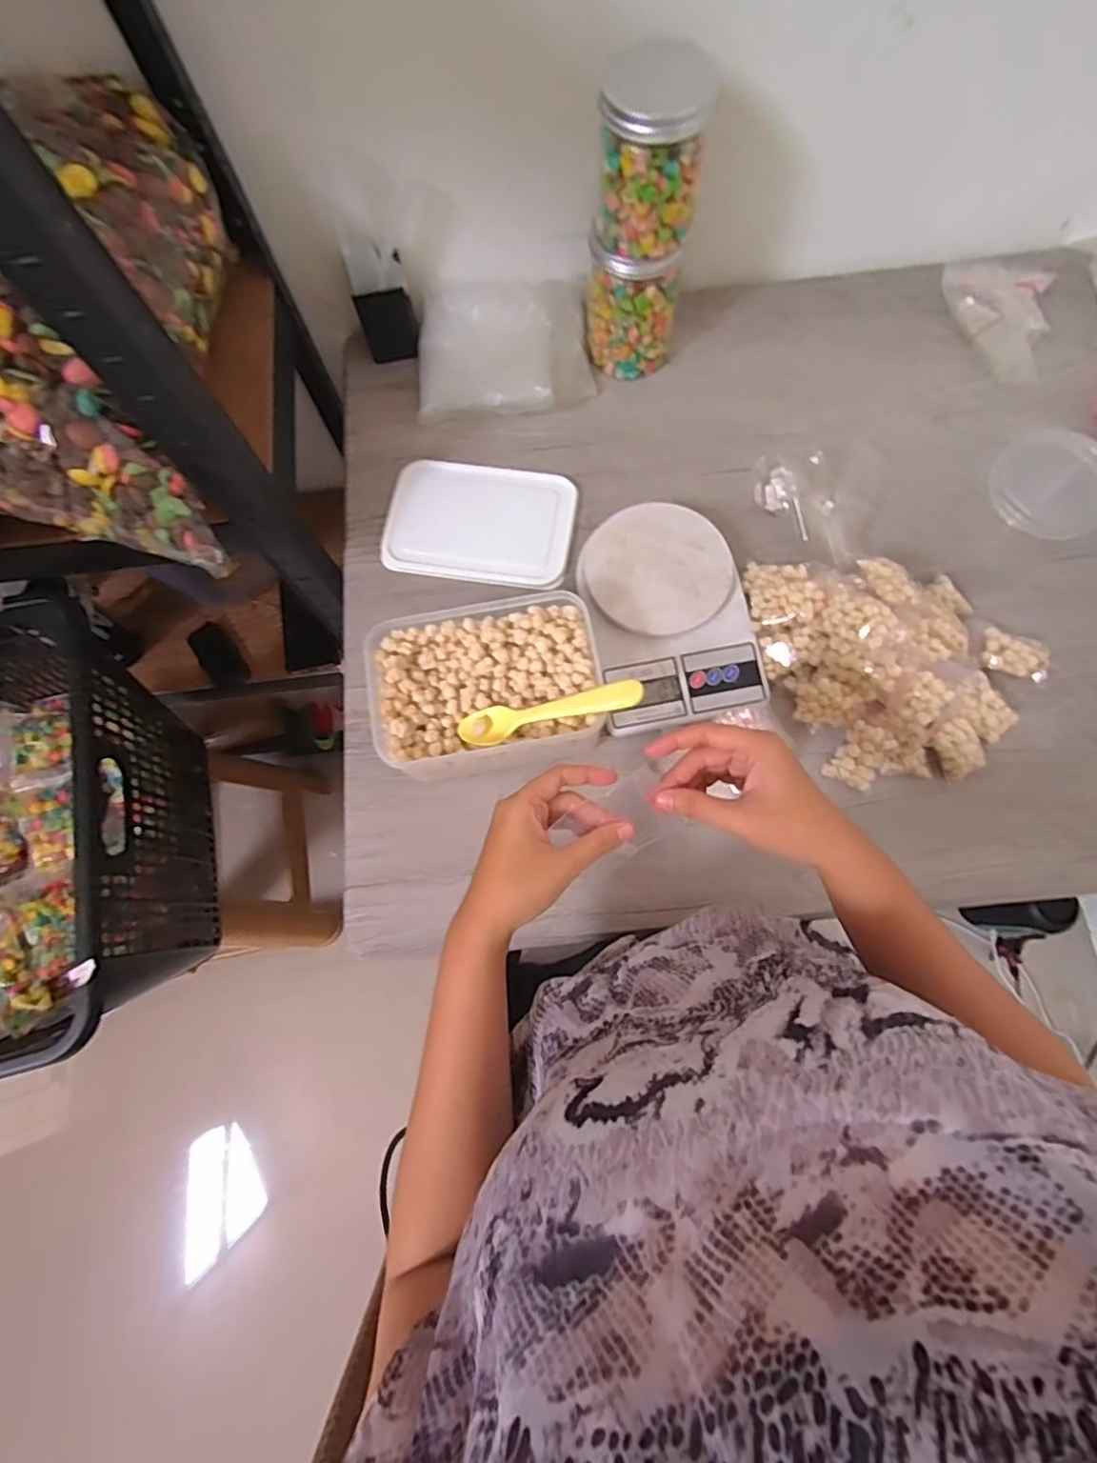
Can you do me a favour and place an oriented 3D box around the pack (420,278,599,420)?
[{"bbox_3d":[-0.047,-0.399,0.642,0.185,0.057,0.155,1,75,2],"label":"pack"}]

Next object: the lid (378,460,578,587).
[{"bbox_3d":[-0.069,-0.209,0.613,0.186,0.020,0.119,7,75,4],"label":"lid"}]

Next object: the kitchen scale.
[{"bbox_3d":[0.109,-0.111,0.567,0.145,0.042,0.214,-11,75,-1],"label":"kitchen scale"}]

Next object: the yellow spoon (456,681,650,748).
[{"bbox_3d":[0.000,-0.016,0.484,0.154,0.014,0.029,-13,73,21],"label":"yellow spoon"}]

